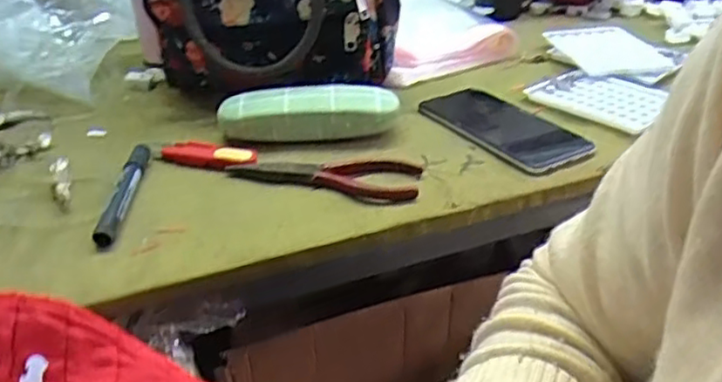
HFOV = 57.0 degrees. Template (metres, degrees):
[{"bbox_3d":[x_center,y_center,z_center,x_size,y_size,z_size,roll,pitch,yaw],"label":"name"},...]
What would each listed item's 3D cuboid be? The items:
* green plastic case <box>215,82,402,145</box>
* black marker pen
[{"bbox_3d":[-0.046,-0.070,0.589,0.154,0.032,0.060,-4,31,-5],"label":"green plastic case"},{"bbox_3d":[-0.179,-0.002,0.507,0.016,0.015,0.133,-3,31,-3],"label":"black marker pen"}]

